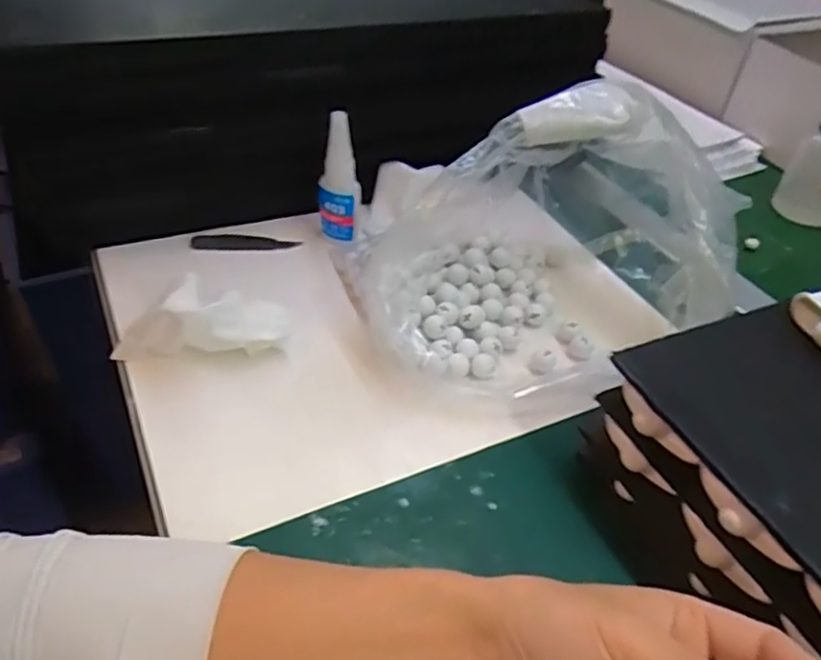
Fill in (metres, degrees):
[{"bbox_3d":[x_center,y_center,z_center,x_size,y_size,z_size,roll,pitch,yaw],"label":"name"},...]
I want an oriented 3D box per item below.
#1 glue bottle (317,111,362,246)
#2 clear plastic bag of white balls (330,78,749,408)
[{"bbox_3d":[-0.057,-0.115,0.514,0.032,0.103,0.028,0,42,-6],"label":"glue bottle"},{"bbox_3d":[0.104,-0.071,0.453,0.270,0.153,0.181,-13,45,-22],"label":"clear plastic bag of white balls"}]

